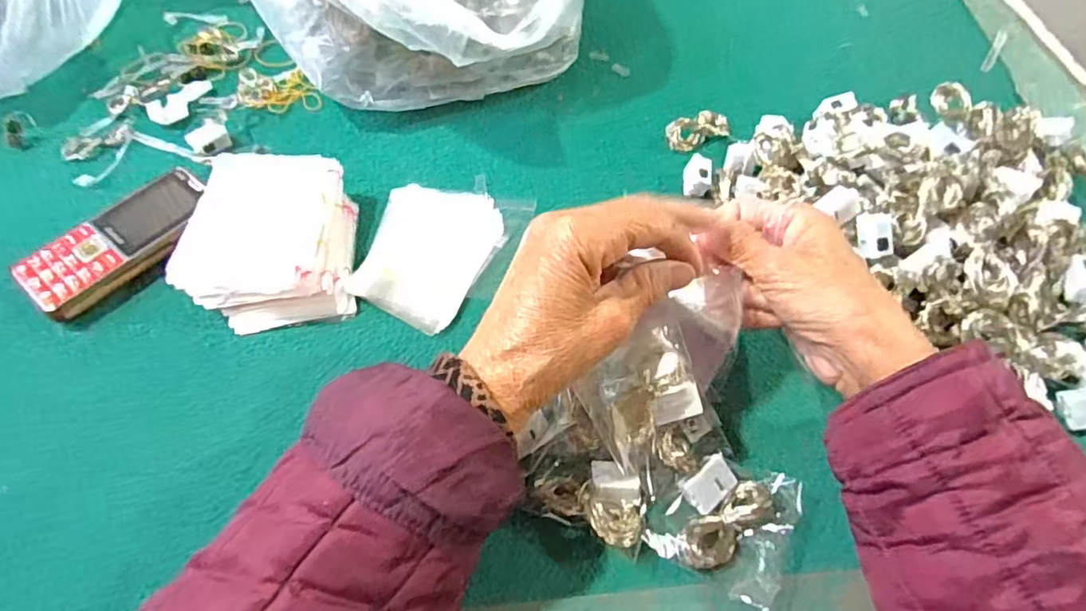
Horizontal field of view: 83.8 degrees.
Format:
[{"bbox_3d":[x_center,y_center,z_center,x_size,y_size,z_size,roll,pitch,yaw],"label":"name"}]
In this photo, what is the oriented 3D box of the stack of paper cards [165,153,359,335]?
[{"bbox_3d":[-0.178,-0.045,0.397,0.098,0.042,0.111,-7,58,-4],"label":"stack of paper cards"}]

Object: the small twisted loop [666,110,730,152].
[{"bbox_3d":[0.120,-0.135,0.467,0.054,0.015,0.025,-19,59,-11],"label":"small twisted loop"}]

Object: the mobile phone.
[{"bbox_3d":[-0.283,-0.044,0.410,0.050,0.022,0.122,33,64,19],"label":"mobile phone"}]

